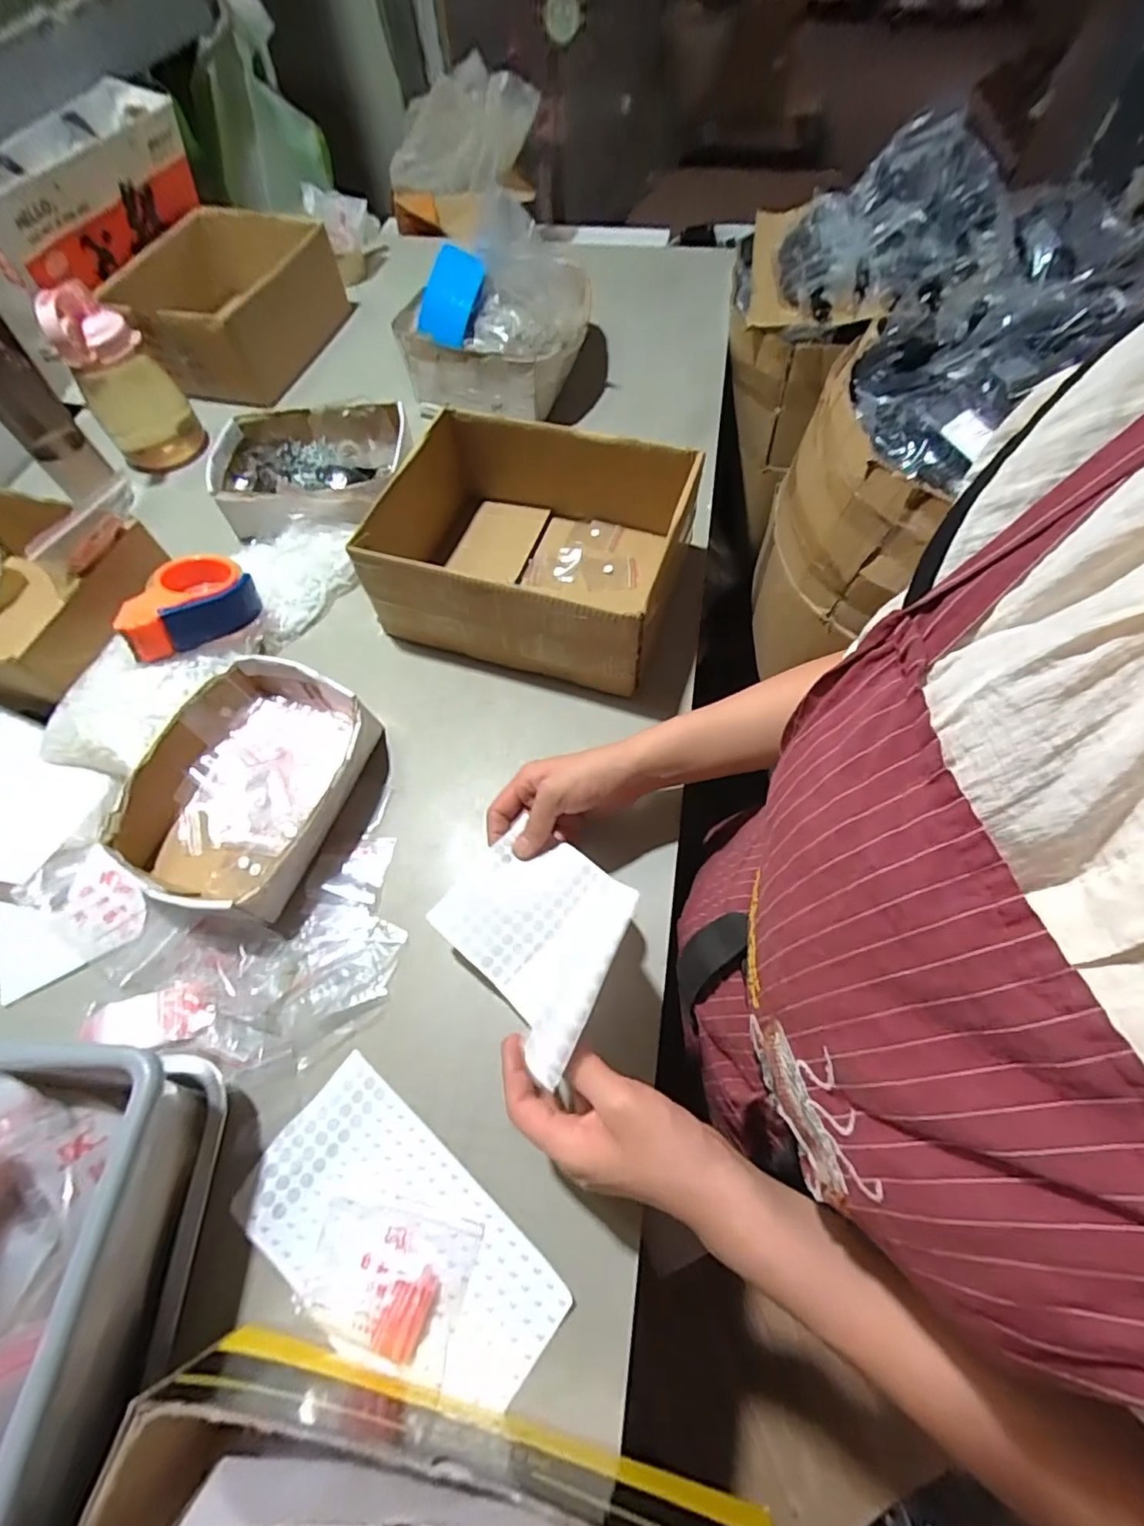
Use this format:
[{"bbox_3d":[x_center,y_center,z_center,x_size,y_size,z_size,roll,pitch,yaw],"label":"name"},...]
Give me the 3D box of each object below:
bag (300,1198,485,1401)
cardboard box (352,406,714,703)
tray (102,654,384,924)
[{"bbox_3d":[-0.127,0.353,0.386,0.108,0.019,0.084,11,63,7],"label":"bag"},{"bbox_3d":[-0.037,-0.238,0.636,0.302,0.131,0.249,18,64,11],"label":"cardboard box"},{"bbox_3d":[-0.302,0.019,0.544,0.186,0.059,0.229,16,64,10],"label":"tray"}]

